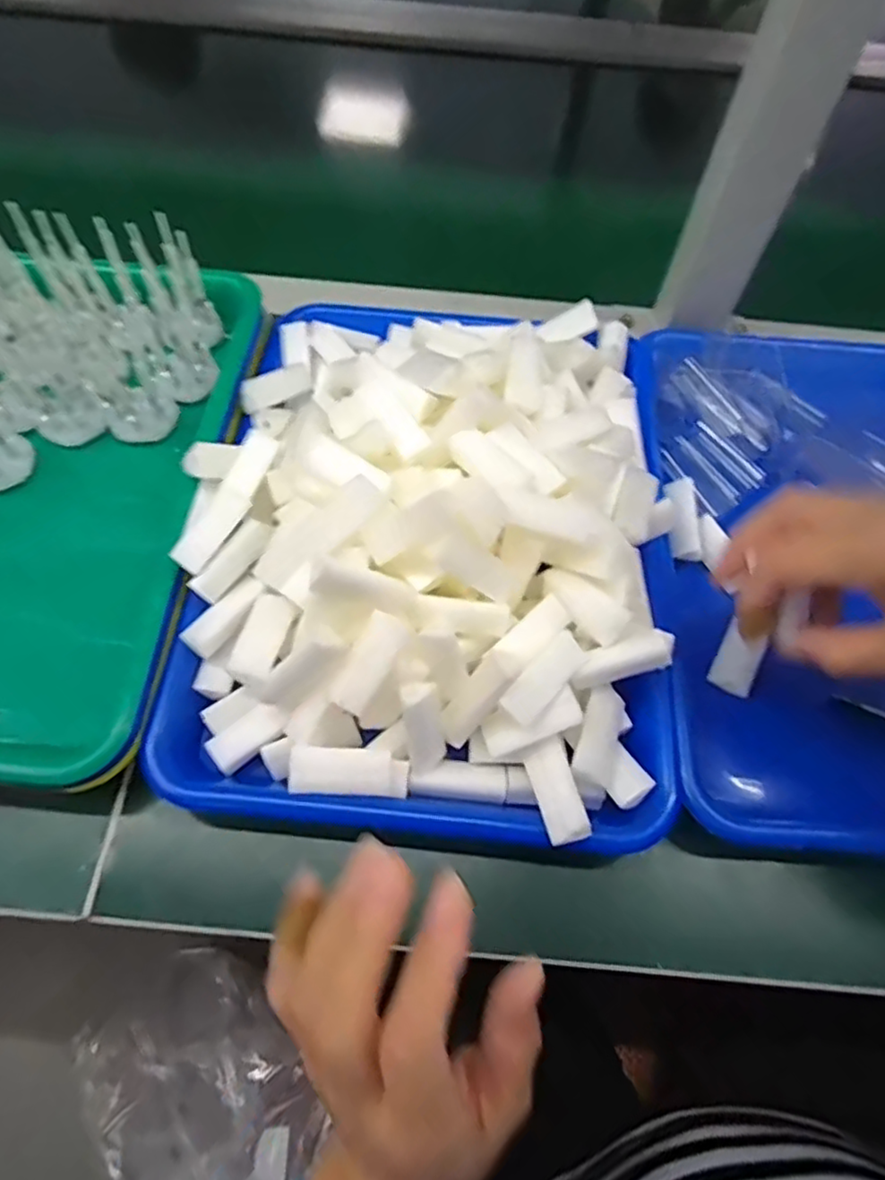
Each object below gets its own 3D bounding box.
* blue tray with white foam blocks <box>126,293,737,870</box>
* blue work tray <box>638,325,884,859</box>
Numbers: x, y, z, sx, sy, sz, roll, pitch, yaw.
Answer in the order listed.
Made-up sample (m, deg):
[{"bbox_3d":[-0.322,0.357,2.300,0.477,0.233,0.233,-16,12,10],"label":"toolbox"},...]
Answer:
[{"bbox_3d":[0.002,-0.044,0.344,0.250,0.075,0.316,7,61,1],"label":"blue tray with white foam blocks"},{"bbox_3d":[0.250,-0.020,0.390,0.255,0.045,0.338,6,61,0],"label":"blue work tray"}]

